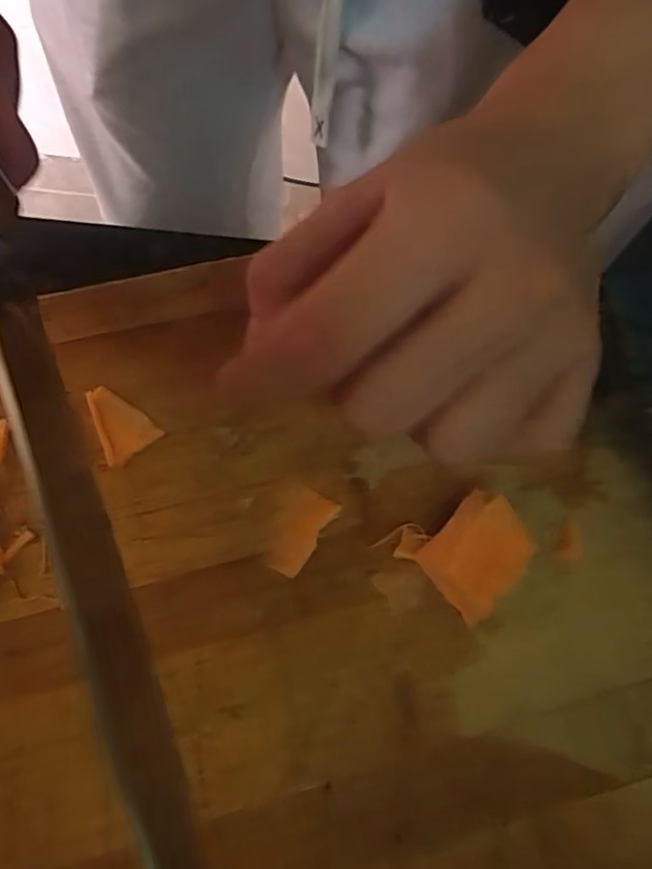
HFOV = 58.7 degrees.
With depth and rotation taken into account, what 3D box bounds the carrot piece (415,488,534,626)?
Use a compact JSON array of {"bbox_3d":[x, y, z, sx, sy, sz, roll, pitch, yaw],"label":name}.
[{"bbox_3d":[0.046,0.036,0.178,0.026,0.018,0.032,40,75,11],"label":"carrot piece"}]

